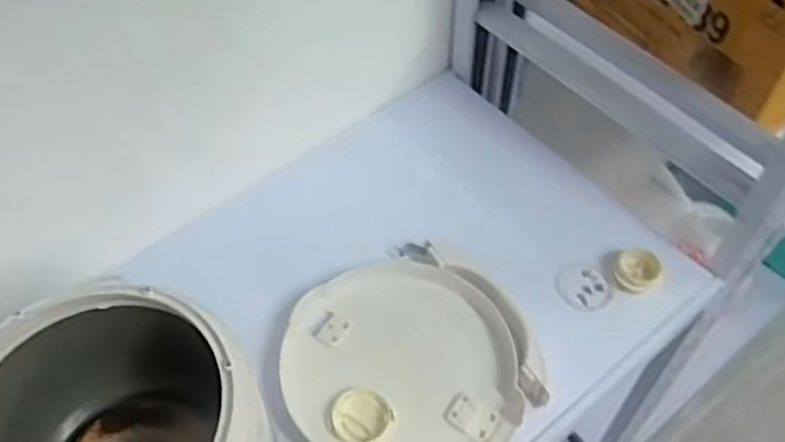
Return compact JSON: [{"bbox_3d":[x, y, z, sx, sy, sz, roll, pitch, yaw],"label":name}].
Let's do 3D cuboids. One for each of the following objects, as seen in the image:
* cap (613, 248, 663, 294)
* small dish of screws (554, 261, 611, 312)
[{"bbox_3d":[0.240,0.049,0.723,0.042,0.016,0.044,-1,54,1],"label":"cap"},{"bbox_3d":[0.188,0.063,0.730,0.045,0.018,0.052,-16,55,-10],"label":"small dish of screws"}]

